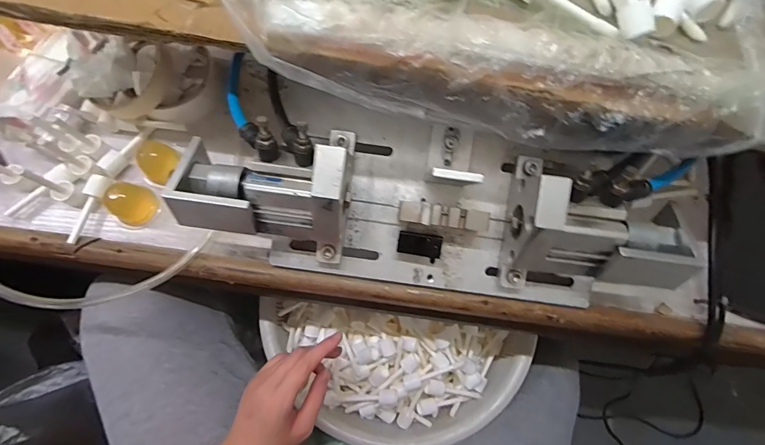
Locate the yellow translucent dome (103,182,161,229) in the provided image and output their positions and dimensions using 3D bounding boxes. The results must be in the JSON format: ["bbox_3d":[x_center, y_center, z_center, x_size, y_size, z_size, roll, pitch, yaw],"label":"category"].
[{"bbox_3d":[-0.224,-0.016,0.349,0.030,0.033,0.036,25,76,4],"label":"yellow translucent dome"}]

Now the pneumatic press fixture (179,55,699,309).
[{"bbox_3d":[0.040,-0.017,0.314,0.377,0.101,0.146,14,75,2],"label":"pneumatic press fixture"}]

